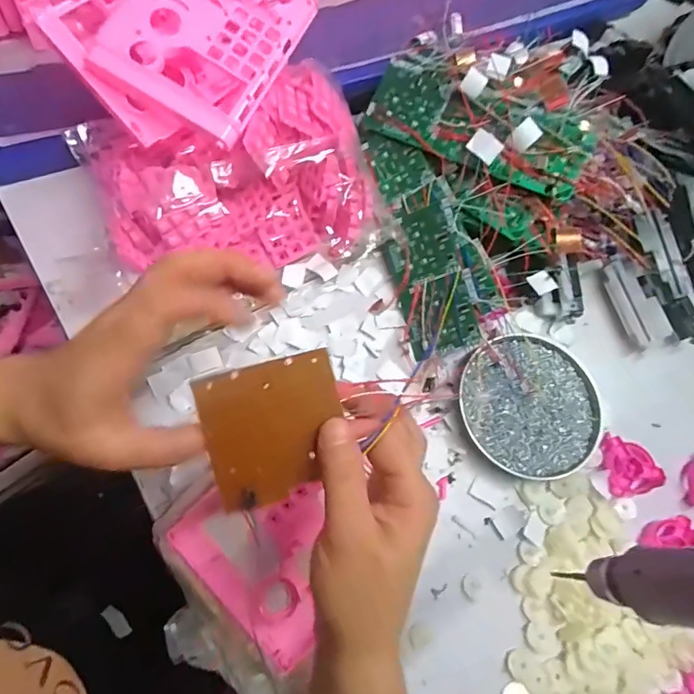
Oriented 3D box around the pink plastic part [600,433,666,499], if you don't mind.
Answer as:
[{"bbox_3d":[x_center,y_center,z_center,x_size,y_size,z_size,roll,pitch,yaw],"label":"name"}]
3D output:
[{"bbox_3d":[0.267,0.113,0.445,0.052,0.021,0.055,4,70,-5],"label":"pink plastic part"}]

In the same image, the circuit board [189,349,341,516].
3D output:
[{"bbox_3d":[-0.037,0.044,0.243,0.069,0.004,0.071,-14,98,-5],"label":"circuit board"}]

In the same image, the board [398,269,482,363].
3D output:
[{"bbox_3d":[0.088,-0.030,0.456,0.067,0.009,0.072,-20,78,24],"label":"board"}]

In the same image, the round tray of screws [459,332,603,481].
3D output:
[{"bbox_3d":[0.177,0.053,0.445,0.132,0.016,0.132,2,70,-5],"label":"round tray of screws"}]

